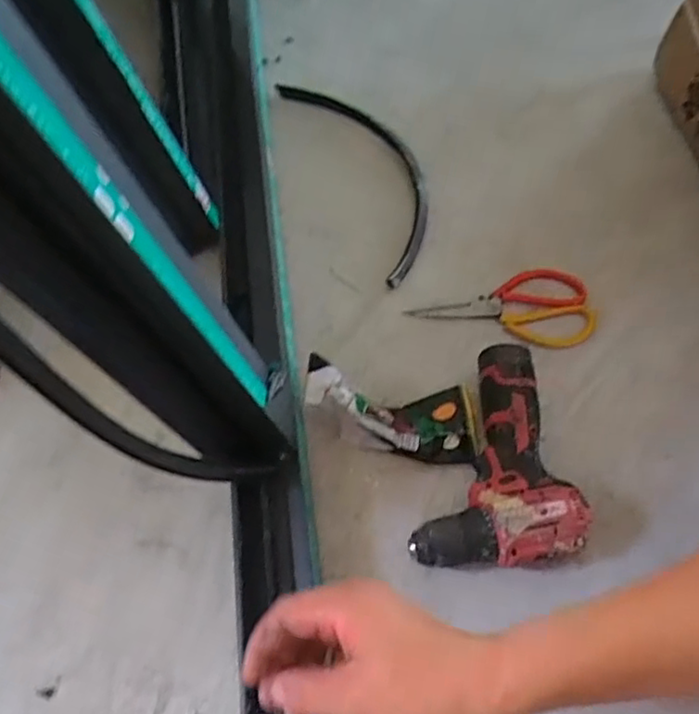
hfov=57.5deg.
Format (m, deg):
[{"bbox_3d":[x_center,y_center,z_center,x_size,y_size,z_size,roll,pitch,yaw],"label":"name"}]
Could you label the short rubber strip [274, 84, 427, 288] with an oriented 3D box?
[{"bbox_3d":[0.026,-0.248,0.808,0.121,0.019,0.390,-19,60,-12],"label":"short rubber strip"}]

